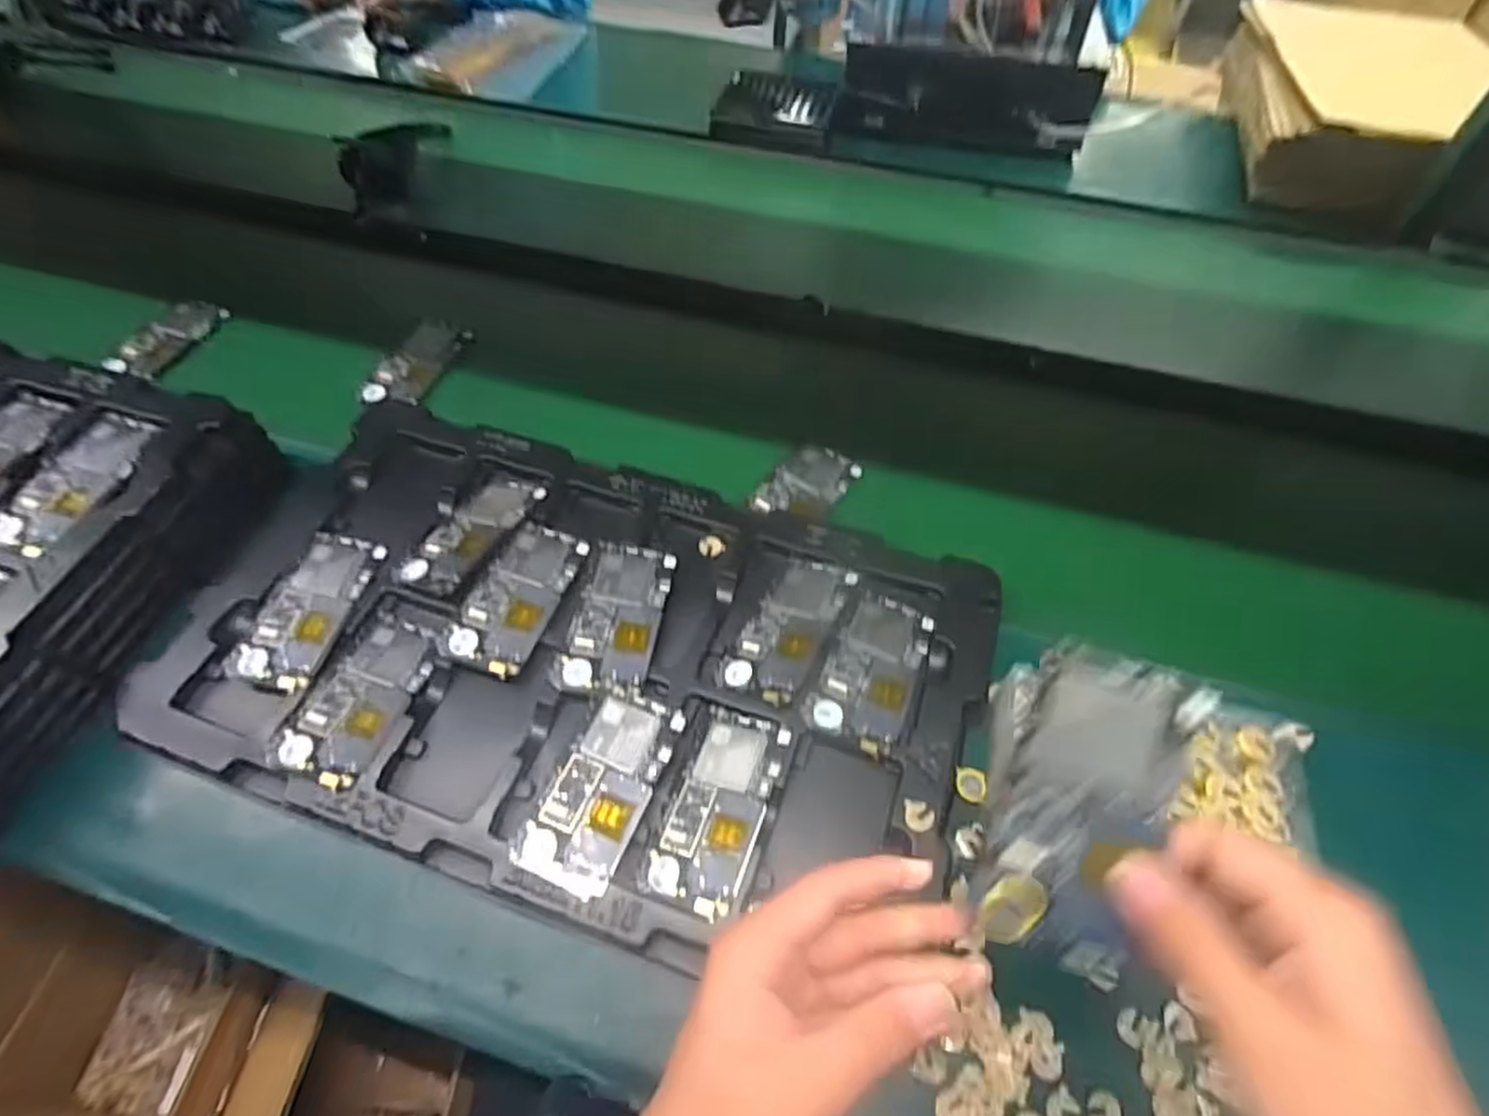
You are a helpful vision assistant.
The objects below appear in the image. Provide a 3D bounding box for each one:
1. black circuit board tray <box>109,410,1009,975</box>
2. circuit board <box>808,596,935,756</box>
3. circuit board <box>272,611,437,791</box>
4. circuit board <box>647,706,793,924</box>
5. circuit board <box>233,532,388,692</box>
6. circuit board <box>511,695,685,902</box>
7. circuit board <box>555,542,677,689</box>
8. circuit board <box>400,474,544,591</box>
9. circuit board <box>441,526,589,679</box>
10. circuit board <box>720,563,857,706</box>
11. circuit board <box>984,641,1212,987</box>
[{"bbox_3d":[-0.125,0.065,0.526,0.557,0.026,0.317,18,57,10],"label":"black circuit board tray"},{"bbox_3d":[0.094,0.078,0.517,0.064,0.011,0.119,20,58,11],"label":"circuit board"},{"bbox_3d":[-0.264,0.094,0.502,0.063,0.006,0.119,17,57,9],"label":"circuit board"},{"bbox_3d":[-0.015,0.159,0.465,0.058,0.012,0.122,18,57,10],"label":"circuit board"},{"bbox_3d":[-0.324,0.036,0.540,0.063,0.008,0.124,12,57,6],"label":"circuit board"},{"bbox_3d":[-0.092,0.147,0.467,0.061,0.011,0.124,19,58,11],"label":"circuit board"},{"bbox_3d":[-0.093,0.042,0.538,0.062,0.005,0.121,9,56,4],"label":"circuit board"},{"bbox_3d":[-0.214,-0.023,0.572,0.057,0.012,0.118,24,59,13],"label":"circuit board"},{"bbox_3d":[-0.170,0.028,0.543,0.060,0.006,0.120,18,57,10],"label":"circuit board"},{"bbox_3d":[0.033,0.047,0.531,0.056,0.012,0.119,26,59,15],"label":"circuit board"},{"bbox_3d":[0.141,0.104,0.301,0.062,0.006,0.128,16,95,12],"label":"circuit board"}]

